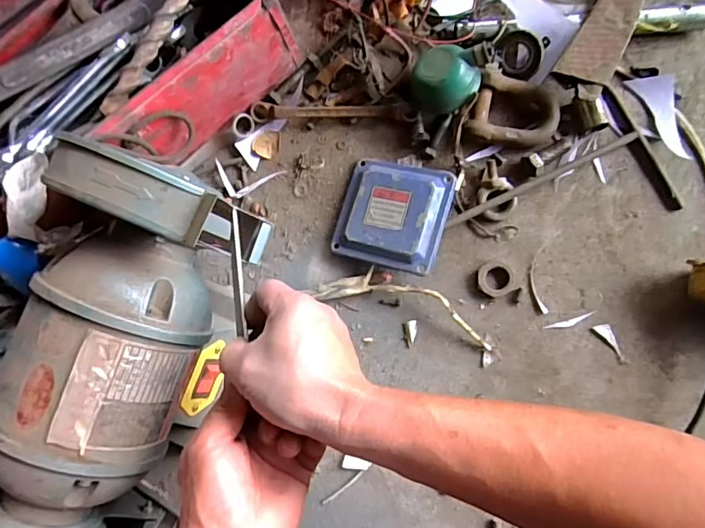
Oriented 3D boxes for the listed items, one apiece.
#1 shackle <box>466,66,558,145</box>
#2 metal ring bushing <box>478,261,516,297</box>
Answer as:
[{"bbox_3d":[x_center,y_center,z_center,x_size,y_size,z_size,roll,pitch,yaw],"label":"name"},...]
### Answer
[{"bbox_3d":[0.168,-0.159,0.524,0.089,0.021,0.072,12,95,-6],"label":"shackle"},{"bbox_3d":[0.147,0.015,0.515,0.037,0.011,0.036,-1,83,8],"label":"metal ring bushing"}]

